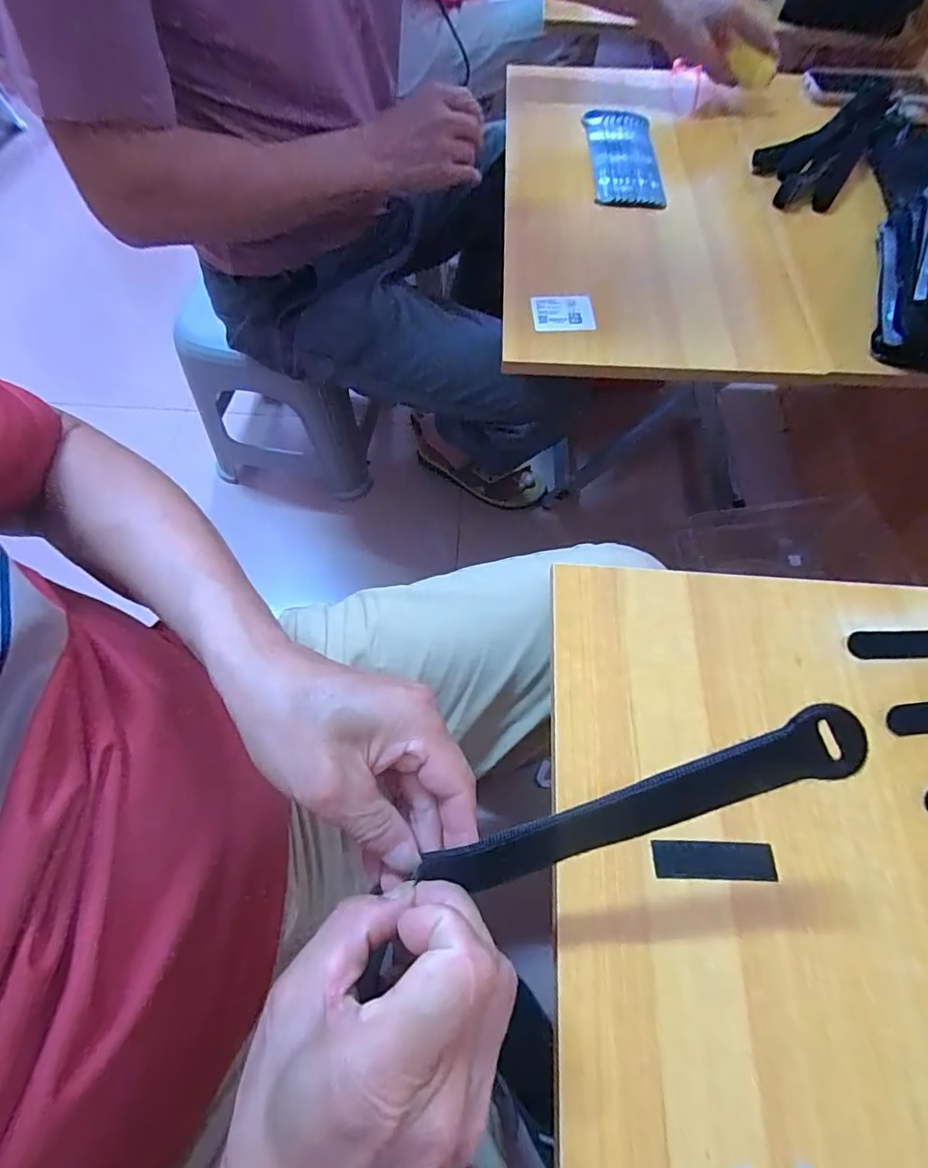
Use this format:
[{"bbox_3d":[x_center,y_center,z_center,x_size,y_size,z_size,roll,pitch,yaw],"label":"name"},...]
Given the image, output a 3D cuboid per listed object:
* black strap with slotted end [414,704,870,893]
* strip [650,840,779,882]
[{"bbox_3d":[0.069,0.096,0.216,0.186,0.004,0.024,-25,84,11],"label":"black strap with slotted end"},{"bbox_3d":[0.143,0.159,0.293,0.068,0.004,0.019,1,63,0],"label":"strip"}]

